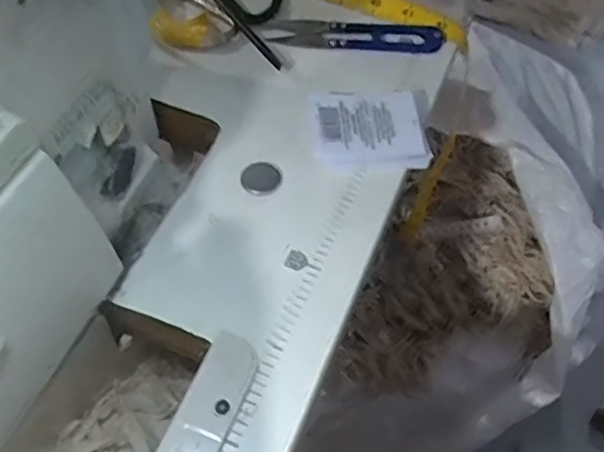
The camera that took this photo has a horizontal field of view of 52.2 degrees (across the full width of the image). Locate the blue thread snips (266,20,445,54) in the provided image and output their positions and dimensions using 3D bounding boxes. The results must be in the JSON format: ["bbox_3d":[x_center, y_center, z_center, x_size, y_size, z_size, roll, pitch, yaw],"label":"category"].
[{"bbox_3d":[0.039,-0.132,0.426,0.116,0.009,0.024,5,56,2],"label":"blue thread snips"}]

